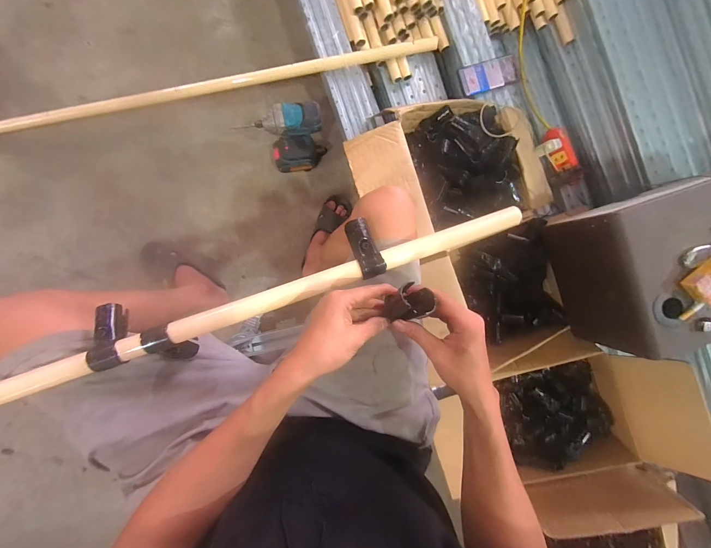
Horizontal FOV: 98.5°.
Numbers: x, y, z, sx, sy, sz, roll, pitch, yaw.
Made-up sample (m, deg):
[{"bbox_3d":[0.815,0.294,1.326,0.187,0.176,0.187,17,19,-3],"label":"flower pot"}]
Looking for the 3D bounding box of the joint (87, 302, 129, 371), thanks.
[{"bbox_3d":[-0.311,0.078,0.389,0.034,0.029,0.082,-14,59,-5],"label":"joint"}]

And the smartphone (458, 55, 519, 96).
[{"bbox_3d":[0.346,-0.516,0.794,0.145,0.014,0.071,-15,99,1],"label":"smartphone"}]

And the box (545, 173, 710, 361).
[{"bbox_3d":[0.660,-0.038,0.621,0.374,0.212,0.278,-20,93,-7],"label":"box"}]

